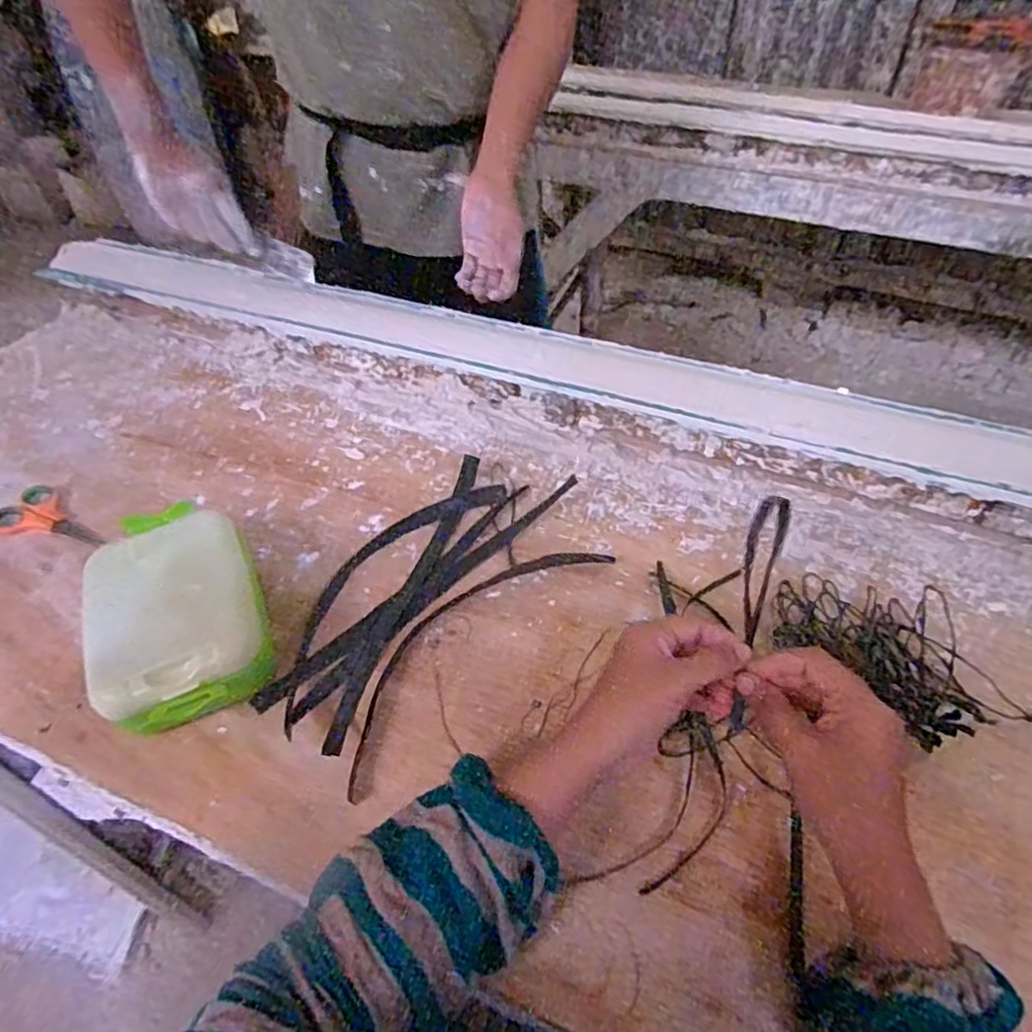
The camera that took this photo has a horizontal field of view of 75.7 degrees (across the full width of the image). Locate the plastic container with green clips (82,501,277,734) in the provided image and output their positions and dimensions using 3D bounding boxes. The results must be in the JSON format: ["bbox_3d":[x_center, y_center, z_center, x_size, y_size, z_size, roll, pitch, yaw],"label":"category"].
[{"bbox_3d":[-0.259,0.071,0.515,0.113,0.070,0.186,-20,49,-17],"label":"plastic container with green clips"}]

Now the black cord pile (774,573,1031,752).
[{"bbox_3d":[0.290,0.101,0.506,0.177,0.022,0.118,33,55,29],"label":"black cord pile"}]

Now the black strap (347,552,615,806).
[{"bbox_3d":[-0.041,0.092,0.527,0.080,0.016,0.281,32,55,29],"label":"black strap"}]

